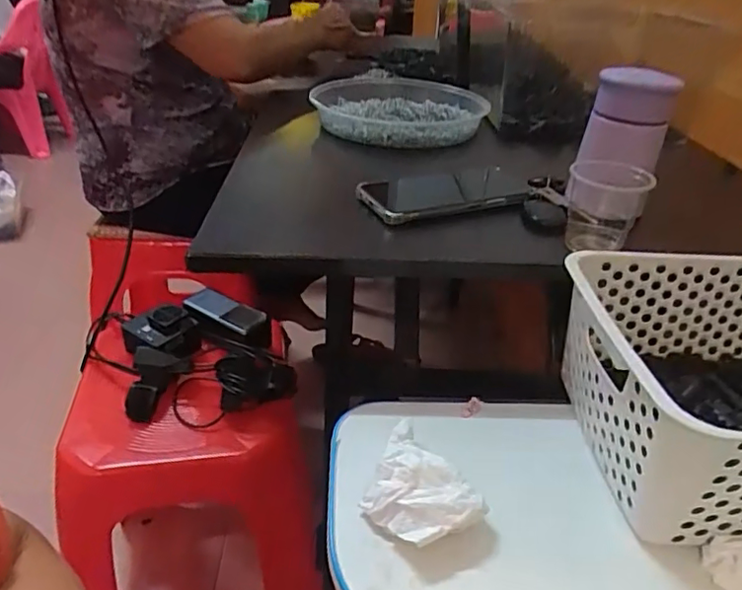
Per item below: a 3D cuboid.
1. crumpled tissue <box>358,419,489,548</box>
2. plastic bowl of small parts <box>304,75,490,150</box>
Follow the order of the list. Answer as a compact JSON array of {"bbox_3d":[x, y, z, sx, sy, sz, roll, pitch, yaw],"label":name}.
[{"bbox_3d":[0.025,0.123,0.376,0.064,0.031,0.085,-19,38,-29],"label":"crumpled tissue"},{"bbox_3d":[0.040,-0.258,0.786,0.229,0.046,0.278,6,33,6],"label":"plastic bowl of small parts"}]

